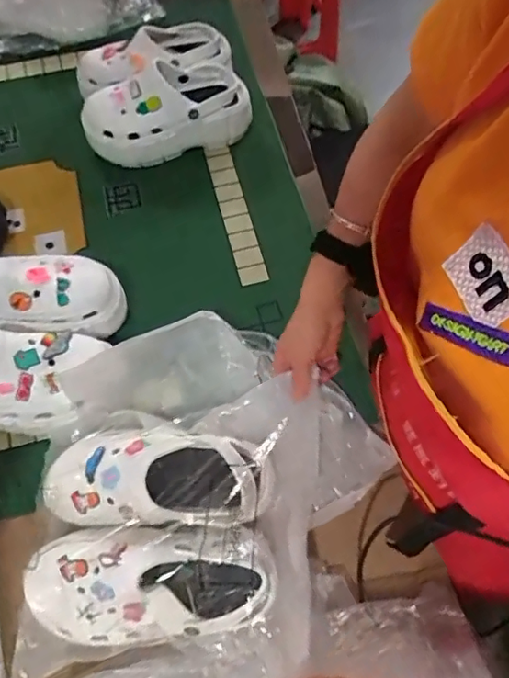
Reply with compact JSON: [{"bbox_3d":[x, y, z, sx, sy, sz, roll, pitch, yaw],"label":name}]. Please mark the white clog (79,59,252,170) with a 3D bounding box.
[{"bbox_3d":[-0.137,-0.353,0.847,0.251,0.097,0.121,-21,68,-9],"label":"white clog"}]

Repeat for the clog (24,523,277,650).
[{"bbox_3d":[-0.100,0.236,0.520,0.231,0.075,0.103,-2,66,-1],"label":"clog"}]

